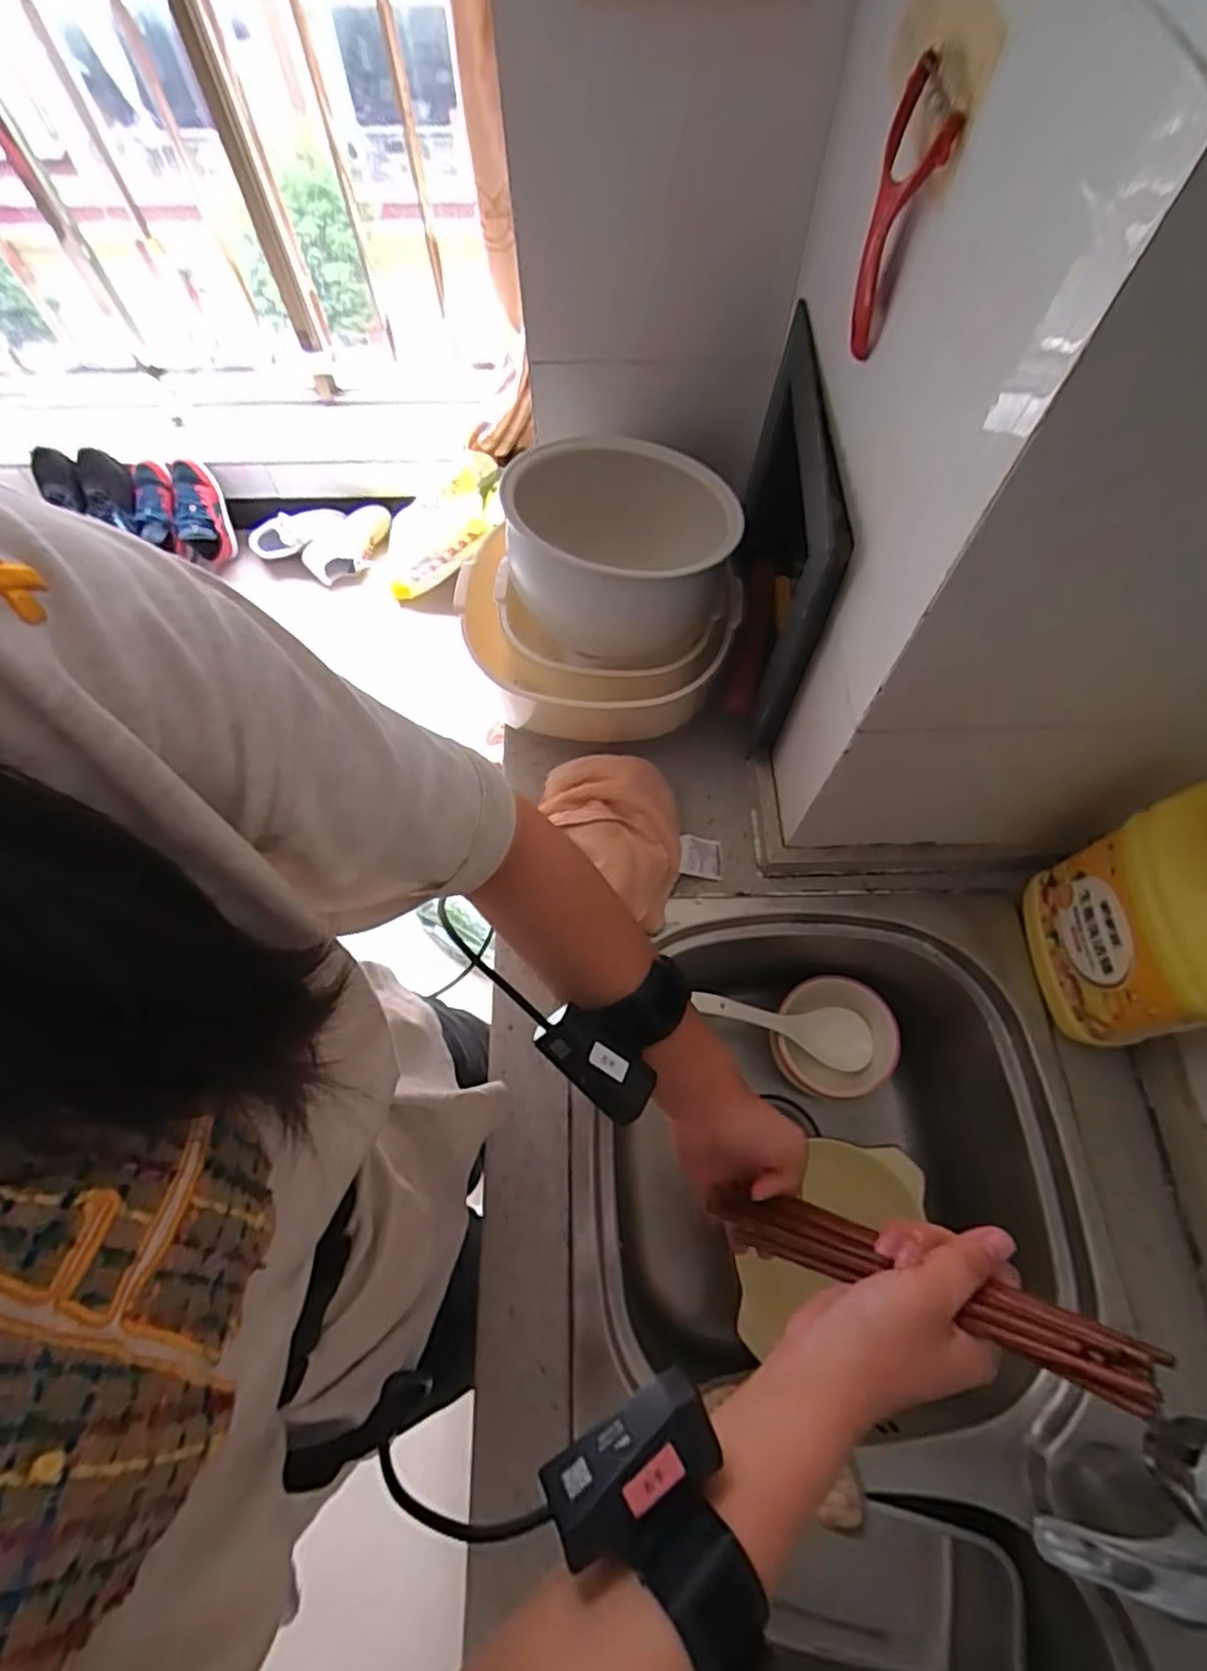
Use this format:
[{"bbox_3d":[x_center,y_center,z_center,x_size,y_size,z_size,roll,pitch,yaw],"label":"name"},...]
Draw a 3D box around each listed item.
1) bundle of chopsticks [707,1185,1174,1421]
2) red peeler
[{"bbox_3d":[0.146,0.228,0.369,0.022,0.254,0.031,28,66,-19],"label":"bundle of chopsticks"},{"bbox_3d":[0.151,-0.317,0.367,0.026,0.114,0.059,11,66,5],"label":"red peeler"}]

